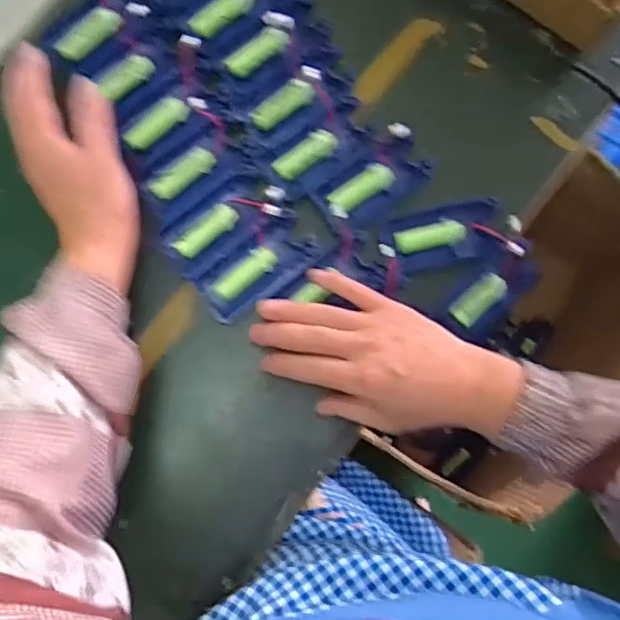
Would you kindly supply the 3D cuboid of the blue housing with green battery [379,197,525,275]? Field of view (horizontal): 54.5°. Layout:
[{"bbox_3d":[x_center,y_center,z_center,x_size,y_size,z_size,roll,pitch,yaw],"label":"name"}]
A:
[{"bbox_3d":[0.100,-0.055,0.445,0.095,0.029,0.049,-12,82,-1],"label":"blue housing with green battery"}]

